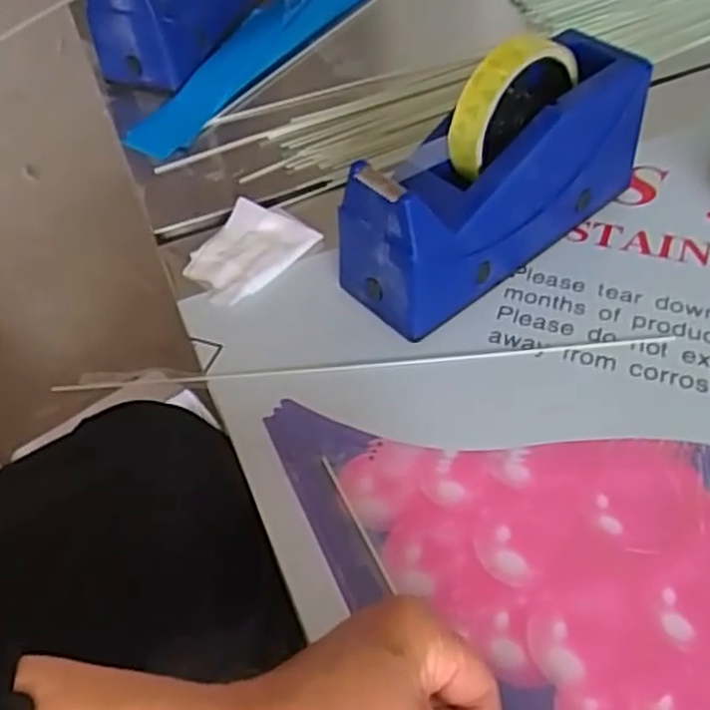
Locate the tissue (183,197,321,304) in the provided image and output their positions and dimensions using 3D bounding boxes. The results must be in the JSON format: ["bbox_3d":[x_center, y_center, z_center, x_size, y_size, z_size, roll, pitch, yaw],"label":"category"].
[{"bbox_3d":[-0.073,-0.070,0.503,0.064,0.008,0.081,32,61,25],"label":"tissue"}]

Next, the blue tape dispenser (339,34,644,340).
[{"bbox_3d":[0.088,-0.112,0.451,0.205,0.122,0.070,-32,57,-20],"label":"blue tape dispenser"}]

